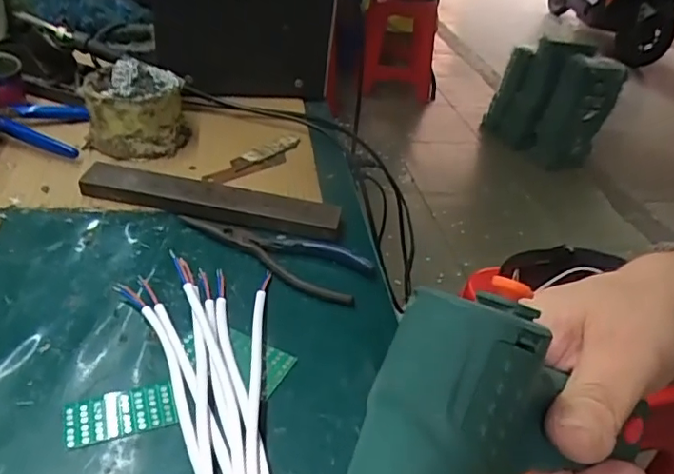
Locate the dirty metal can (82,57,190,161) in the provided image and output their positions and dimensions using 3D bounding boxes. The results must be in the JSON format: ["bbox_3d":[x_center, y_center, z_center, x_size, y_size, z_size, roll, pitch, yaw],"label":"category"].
[{"bbox_3d":[-0.183,-0.121,0.514,0.089,0.069,0.085,-5,38,-16],"label":"dirty metal can"}]

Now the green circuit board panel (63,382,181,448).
[{"bbox_3d":[-0.118,0.096,0.305,0.056,0.004,0.029,-6,39,-17],"label":"green circuit board panel"}]

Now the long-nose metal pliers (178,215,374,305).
[{"bbox_3d":[-0.050,0.010,0.419,0.150,0.011,0.048,19,38,16],"label":"long-nose metal pliers"}]

